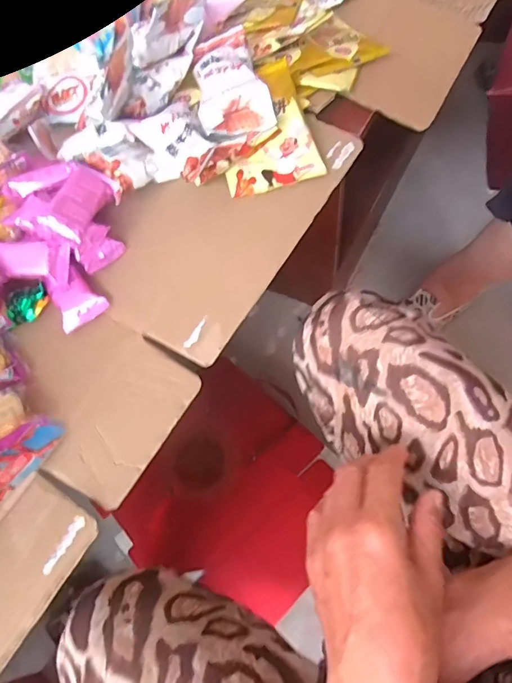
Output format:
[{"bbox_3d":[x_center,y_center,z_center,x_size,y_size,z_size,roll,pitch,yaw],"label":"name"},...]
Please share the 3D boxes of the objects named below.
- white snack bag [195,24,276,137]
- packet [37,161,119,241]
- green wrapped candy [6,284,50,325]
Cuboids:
[{"bbox_3d":[-0.033,-0.286,0.495,0.073,0.032,0.136,-17,63,-3],"label":"white snack bag"},{"bbox_3d":[-0.168,-0.137,0.435,0.044,0.012,0.092,24,55,-20],"label":"packet"},{"bbox_3d":[-0.218,-0.037,0.428,0.041,0.018,0.031,-9,66,-3],"label":"green wrapped candy"}]

